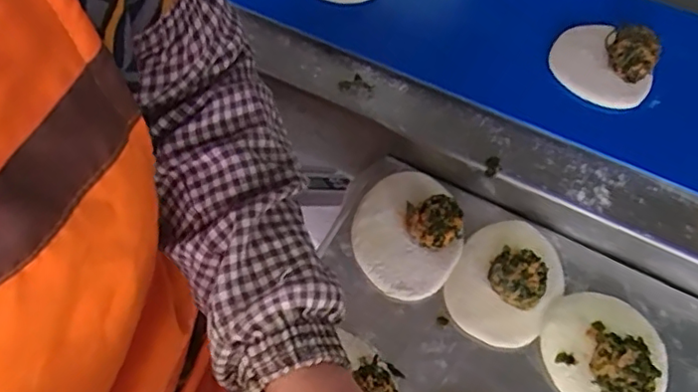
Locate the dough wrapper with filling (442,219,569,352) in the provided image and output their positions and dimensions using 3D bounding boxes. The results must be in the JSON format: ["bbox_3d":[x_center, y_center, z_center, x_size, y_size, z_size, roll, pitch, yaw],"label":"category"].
[{"bbox_3d":[0.121,0.059,0.443,0.075,0.023,0.101,33,65,18],"label":"dough wrapper with filling"}]

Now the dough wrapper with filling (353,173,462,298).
[{"bbox_3d":[0.045,0.024,0.461,0.082,0.030,0.105,-9,60,-5],"label":"dough wrapper with filling"}]

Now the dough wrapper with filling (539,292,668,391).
[{"bbox_3d":[0.184,0.106,0.419,0.086,0.028,0.079,0,60,0],"label":"dough wrapper with filling"}]

